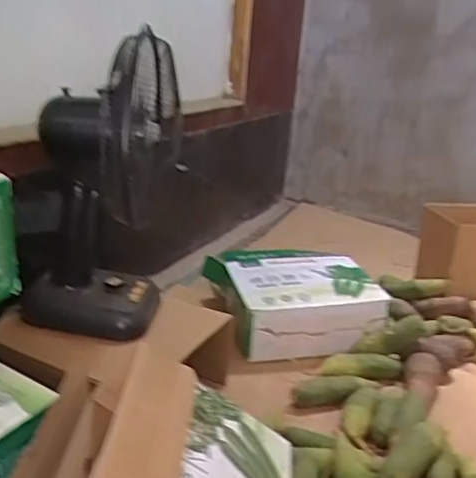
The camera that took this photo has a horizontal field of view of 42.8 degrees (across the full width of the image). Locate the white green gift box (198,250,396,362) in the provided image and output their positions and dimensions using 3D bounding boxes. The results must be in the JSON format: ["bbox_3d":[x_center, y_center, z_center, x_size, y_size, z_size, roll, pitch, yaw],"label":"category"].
[{"bbox_3d":[0.138,0.146,1.546,0.375,0.139,0.355,-1,20,-17],"label":"white green gift box"}]

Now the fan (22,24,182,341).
[{"bbox_3d":[-0.246,-0.090,1.130,0.251,0.508,0.348,5,19,1],"label":"fan"}]

